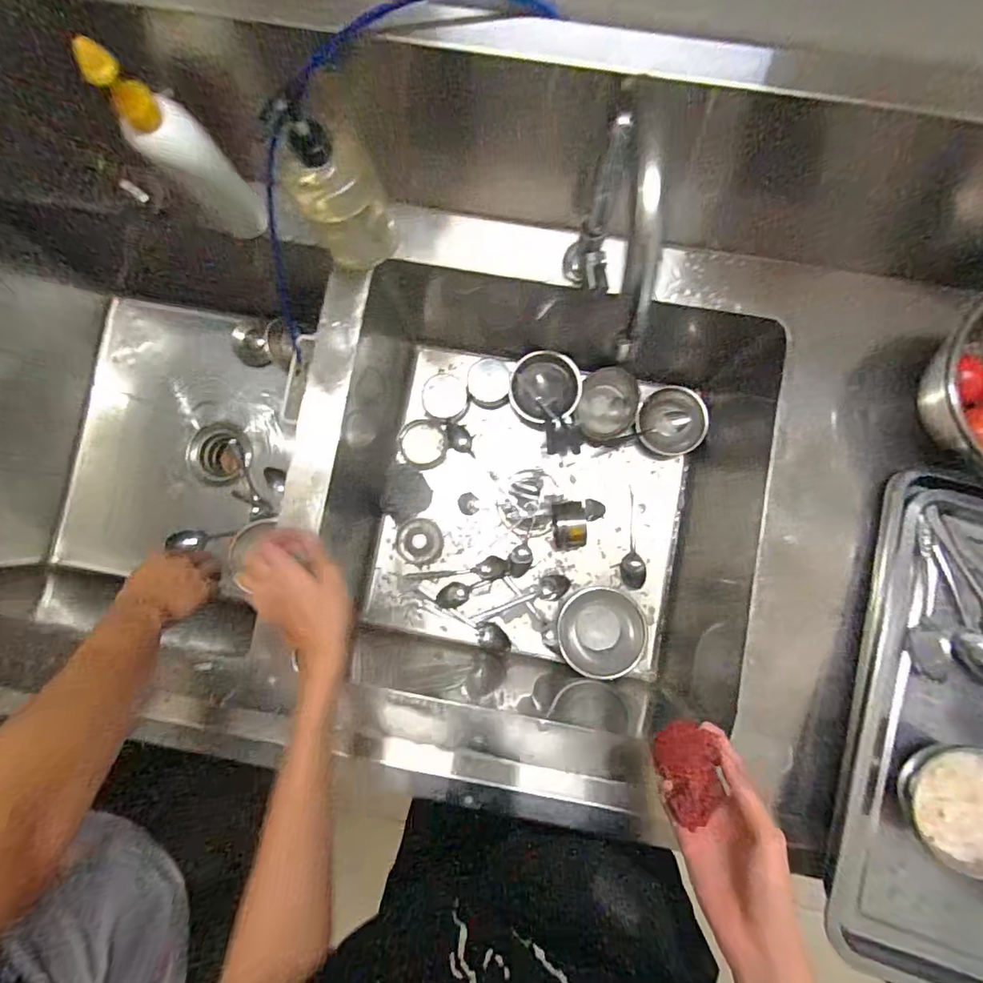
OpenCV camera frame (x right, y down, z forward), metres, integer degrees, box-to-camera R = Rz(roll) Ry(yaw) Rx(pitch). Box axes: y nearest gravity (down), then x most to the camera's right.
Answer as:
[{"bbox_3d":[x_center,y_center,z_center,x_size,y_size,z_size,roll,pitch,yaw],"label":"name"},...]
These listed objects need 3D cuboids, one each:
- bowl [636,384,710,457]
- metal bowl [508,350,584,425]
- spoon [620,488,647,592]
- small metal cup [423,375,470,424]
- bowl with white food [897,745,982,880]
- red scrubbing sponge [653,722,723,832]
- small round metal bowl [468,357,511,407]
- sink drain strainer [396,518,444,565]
[{"bbox_3d":[0.290,-0.112,0.820,0.107,0.047,0.106,0,86,2],"label":"bowl"},{"bbox_3d":[0.088,-0.170,0.841,0.118,0.063,0.117,-6,86,1],"label":"metal bowl"},{"bbox_3d":[0.227,0.079,0.832,0.040,0.016,0.161,-8,86,1],"label":"spoon"},{"bbox_3d":[-0.077,-0.157,0.852,0.073,0.048,0.077,0,86,2],"label":"small metal cup"},{"bbox_3d":[0.448,0.300,0.483,0.105,0.040,0.100,0,86,2],"label":"bowl with white food"},{"bbox_3d":[0.172,0.245,0.442,0.045,0.024,0.075,-14,85,1],"label":"red scrubbing sponge"},{"bbox_3d":[-0.005,-0.180,0.847,0.070,0.057,0.079,-4,86,1],"label":"small round metal bowl"},{"bbox_3d":[-0.120,0.084,0.848,0.075,0.009,0.074,-3,86,2],"label":"sink drain strainer"}]

